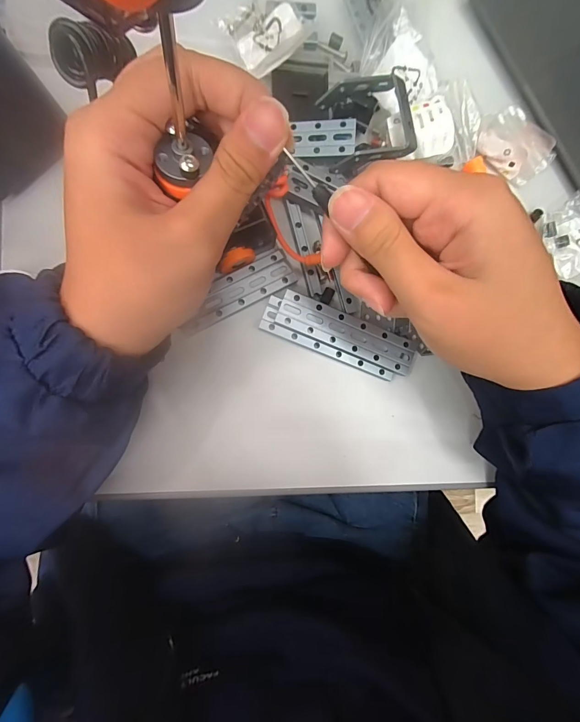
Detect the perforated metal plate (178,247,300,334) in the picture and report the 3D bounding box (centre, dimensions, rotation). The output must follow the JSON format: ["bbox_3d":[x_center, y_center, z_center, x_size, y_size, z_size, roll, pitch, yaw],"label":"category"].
[{"bbox_3d":[-0.034,-0.045,0.230,0.077,0.010,0.024,-28,94,-4],"label":"perforated metal plate"}]

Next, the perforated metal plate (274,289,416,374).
[{"bbox_3d":[0.038,-0.018,0.239,0.095,0.010,0.024,22,89,-6],"label":"perforated metal plate"}]

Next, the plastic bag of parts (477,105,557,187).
[{"bbox_3d":[0.159,-0.152,0.249,0.048,0.016,0.052,-40,95,-3],"label":"plastic bag of parts"}]

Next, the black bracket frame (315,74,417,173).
[{"bbox_3d":[0.048,-0.148,0.224,0.054,0.027,0.048,-15,93,-5],"label":"black bracket frame"}]

